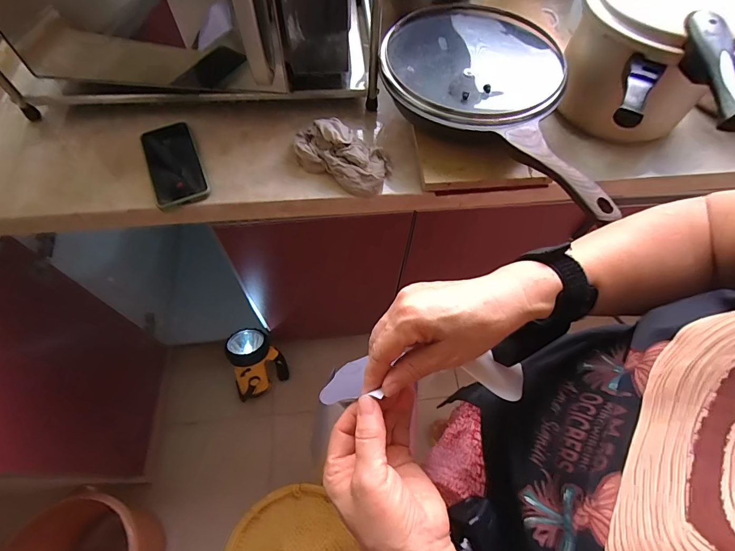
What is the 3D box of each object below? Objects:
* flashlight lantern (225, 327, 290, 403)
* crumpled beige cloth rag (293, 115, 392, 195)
[{"bbox_3d":[-0.346,0.265,1.133,0.164,0.178,0.159,1,61,-2],"label":"flashlight lantern"},{"bbox_3d":[-0.039,-0.191,0.585,0.162,0.048,0.094,31,64,14],"label":"crumpled beige cloth rag"}]

